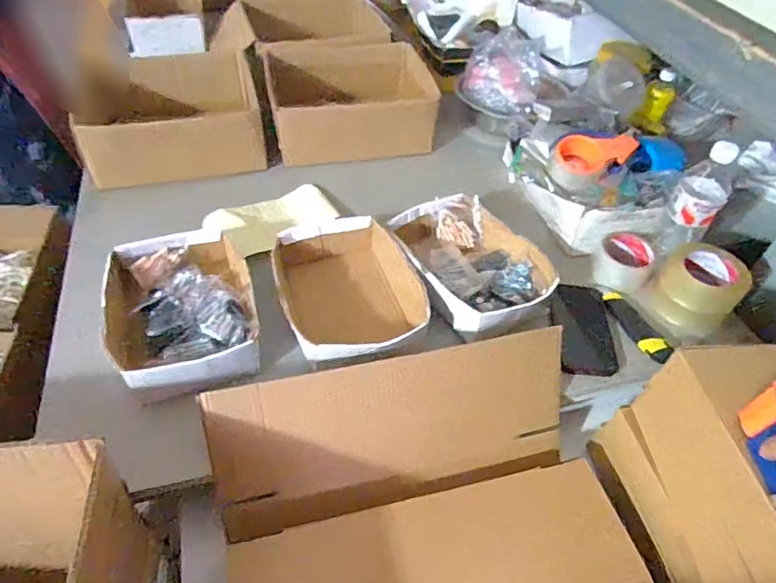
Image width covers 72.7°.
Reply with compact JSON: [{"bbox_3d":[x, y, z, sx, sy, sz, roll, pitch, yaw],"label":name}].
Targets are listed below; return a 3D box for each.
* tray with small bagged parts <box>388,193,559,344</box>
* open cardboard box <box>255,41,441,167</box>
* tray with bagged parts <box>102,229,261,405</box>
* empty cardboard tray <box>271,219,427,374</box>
[{"bbox_3d":[0.134,-0.041,0.840,0.187,0.068,0.269,-22,53,-23],"label":"tray with small bagged parts"},{"bbox_3d":[-0.081,-0.415,1.138,0.343,0.109,0.303,-7,48,-10],"label":"open cardboard box"},{"bbox_3d":[-0.285,0.033,0.741,0.192,0.073,0.279,-14,50,-17],"label":"tray with bagged parts"},{"bbox_3d":[-0.056,0.007,0.780,0.200,0.086,0.274,-12,49,-15],"label":"empty cardboard tray"}]

